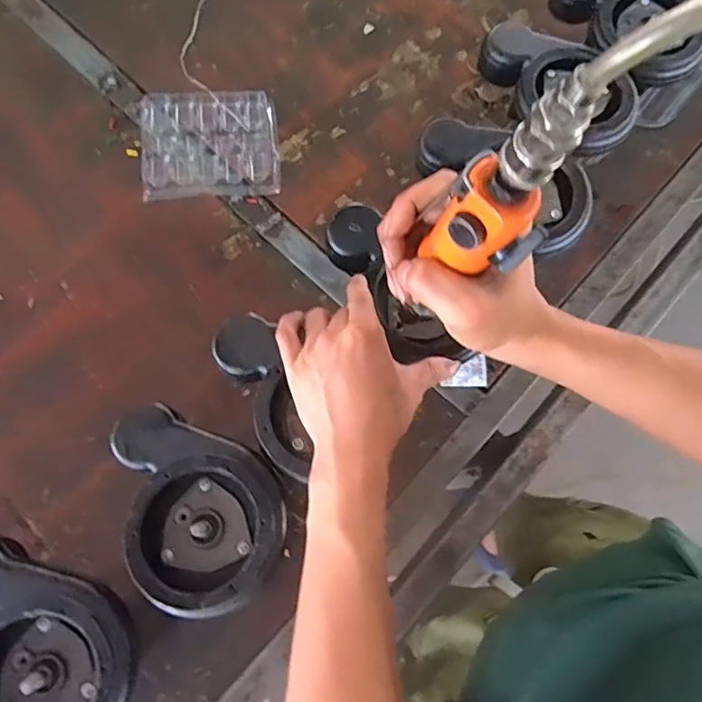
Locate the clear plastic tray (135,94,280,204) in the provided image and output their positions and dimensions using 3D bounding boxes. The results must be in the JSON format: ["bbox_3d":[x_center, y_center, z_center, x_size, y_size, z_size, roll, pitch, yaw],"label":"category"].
[{"bbox_3d":[-0.182,-0.268,0.679,0.169,0.023,0.148,-6,75,-3],"label":"clear plastic tray"}]

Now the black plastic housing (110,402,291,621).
[{"bbox_3d":[-0.114,0.113,0.404,0.111,0.034,0.159,-20,76,-7],"label":"black plastic housing"}]

